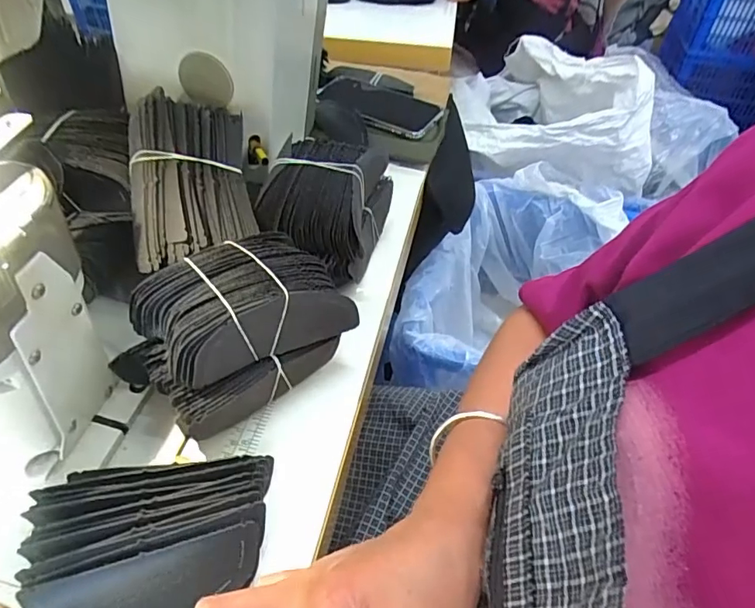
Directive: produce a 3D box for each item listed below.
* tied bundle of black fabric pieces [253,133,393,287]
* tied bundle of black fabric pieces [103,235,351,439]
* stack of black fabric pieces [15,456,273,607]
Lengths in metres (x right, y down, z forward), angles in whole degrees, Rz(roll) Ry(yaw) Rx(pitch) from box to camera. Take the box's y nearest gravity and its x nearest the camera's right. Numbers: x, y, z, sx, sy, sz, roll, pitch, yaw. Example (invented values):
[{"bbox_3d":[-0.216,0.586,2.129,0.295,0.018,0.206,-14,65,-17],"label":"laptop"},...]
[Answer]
[{"bbox_3d":[-0.043,-0.089,0.454,0.100,0.084,0.122,6,47,4],"label":"tied bundle of black fabric pieces"},{"bbox_3d":[-0.093,0.019,0.361,0.094,0.100,0.151,36,55,28],"label":"tied bundle of black fabric pieces"},{"bbox_3d":[-0.130,0.138,0.289,0.125,0.037,0.090,-2,47,-4],"label":"stack of black fabric pieces"}]

